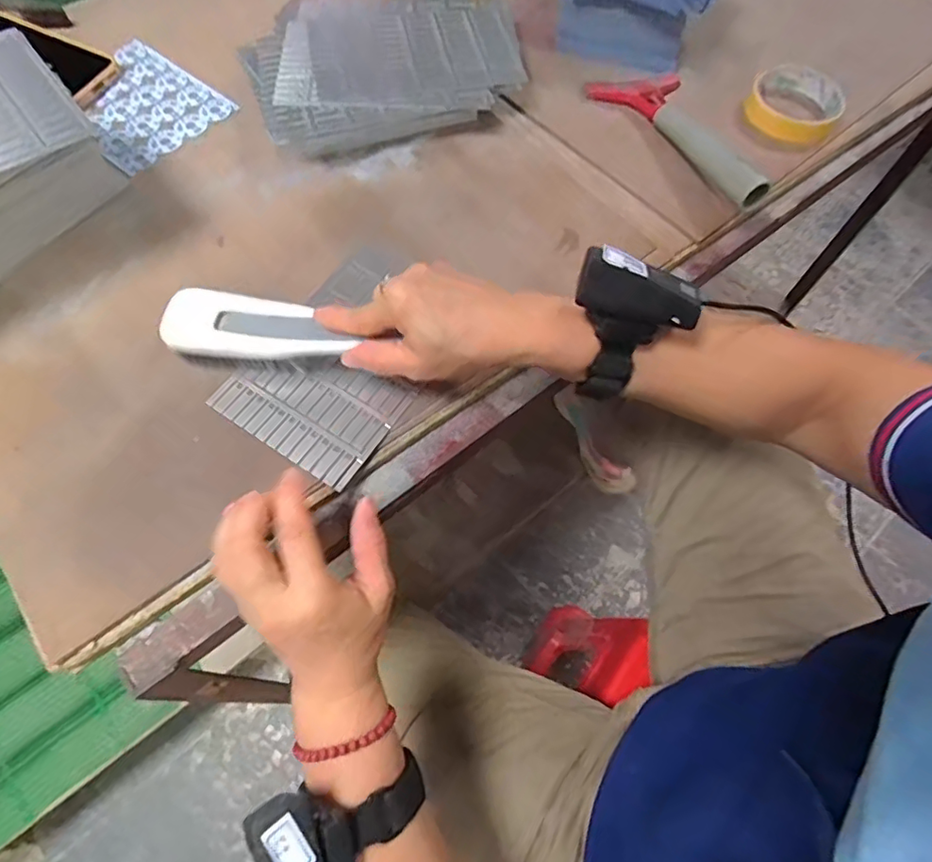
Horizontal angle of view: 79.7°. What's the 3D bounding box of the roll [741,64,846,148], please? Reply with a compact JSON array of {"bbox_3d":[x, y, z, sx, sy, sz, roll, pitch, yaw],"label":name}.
[{"bbox_3d":[0.319,-0.319,0.544,0.085,0.025,0.089,1,66,-2],"label":"roll"}]

